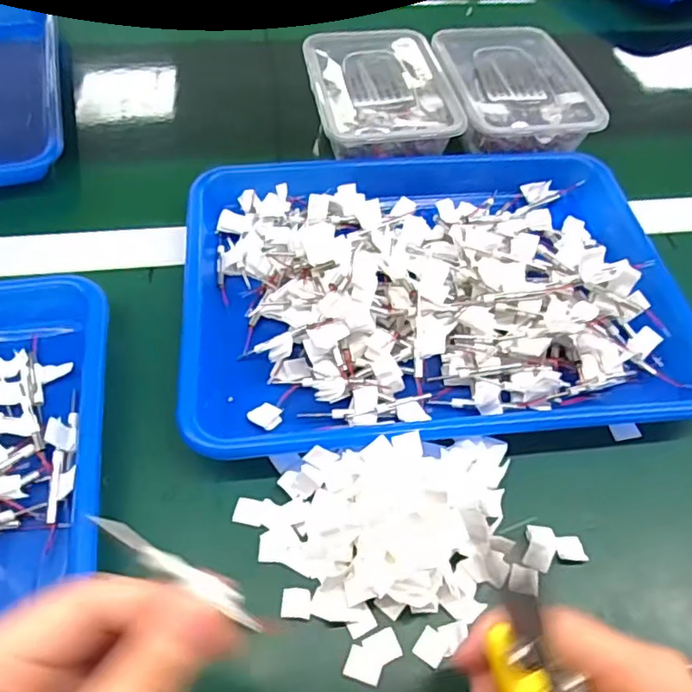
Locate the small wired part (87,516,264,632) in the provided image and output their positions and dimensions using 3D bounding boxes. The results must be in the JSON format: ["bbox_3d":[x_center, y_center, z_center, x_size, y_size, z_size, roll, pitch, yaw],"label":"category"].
[{"bbox_3d":[-0.052,0.071,0.190,0.063,0.004,0.009,38,54,-16],"label":"small wired part"}]

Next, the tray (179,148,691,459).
[{"bbox_3d":[0.057,-0.060,0.423,0.332,0.042,0.272,-3,54,-6],"label":"tray"}]

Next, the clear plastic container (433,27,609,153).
[{"bbox_3d":[0.144,-0.229,0.539,0.113,0.048,0.165,-4,55,-7],"label":"clear plastic container"}]

